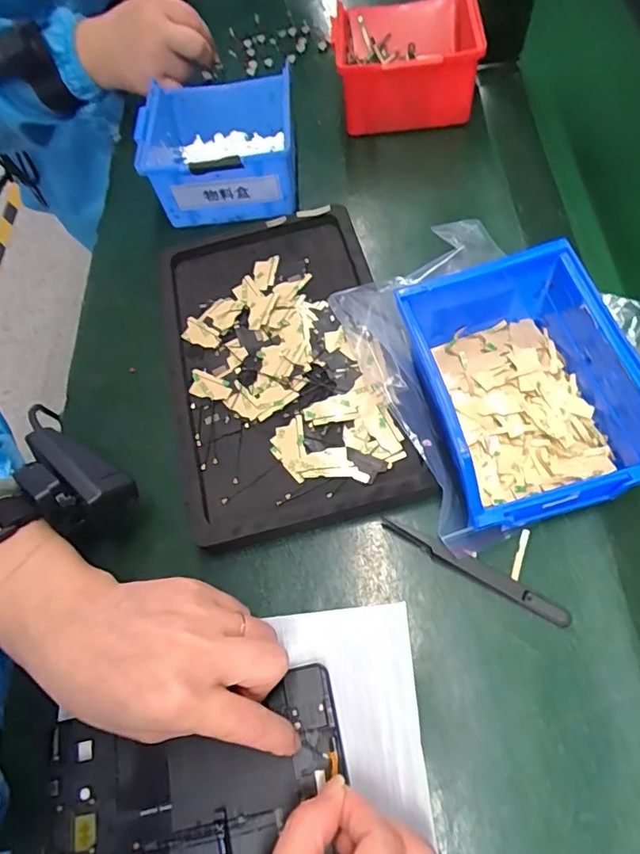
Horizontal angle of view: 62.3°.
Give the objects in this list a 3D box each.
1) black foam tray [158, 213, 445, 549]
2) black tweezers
[{"bbox_3d":[-0.032,-0.052,0.386,0.156,0.014,0.275,-15,61,3],"label":"black foam tray"},{"bbox_3d":[0.088,0.081,0.300,0.112,0.011,0.011,24,68,16],"label":"black tweezers"}]

